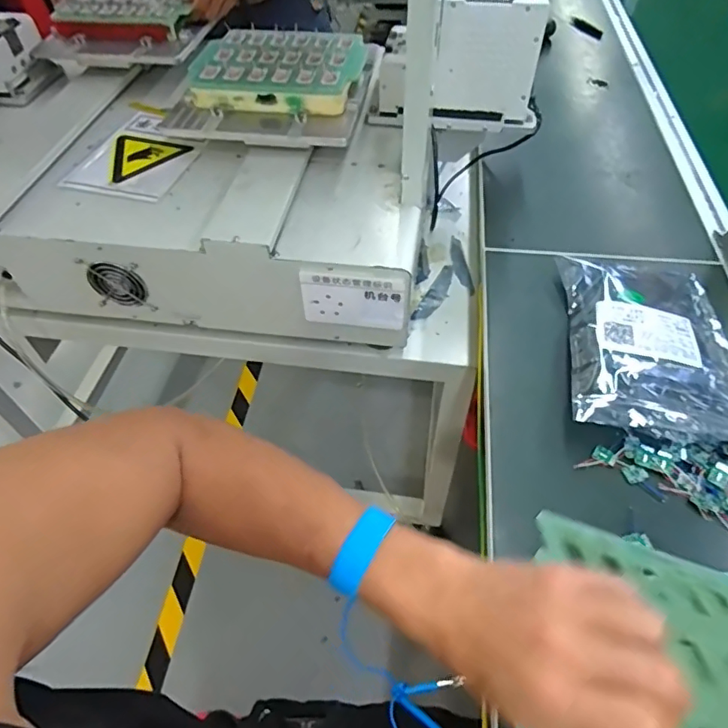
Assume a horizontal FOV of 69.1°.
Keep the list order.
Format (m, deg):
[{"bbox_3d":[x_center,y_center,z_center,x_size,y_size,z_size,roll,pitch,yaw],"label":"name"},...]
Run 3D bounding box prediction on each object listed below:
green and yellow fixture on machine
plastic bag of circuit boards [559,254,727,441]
[{"bbox_3d":[-0.115,-0.399,0.716,0.223,0.034,0.171,6,50,7],"label":"green and yellow fixture on machine"},{"bbox_3d":[0.304,-0.032,0.569,0.173,0.043,0.250,6,50,6],"label":"plastic bag of circuit boards"}]

